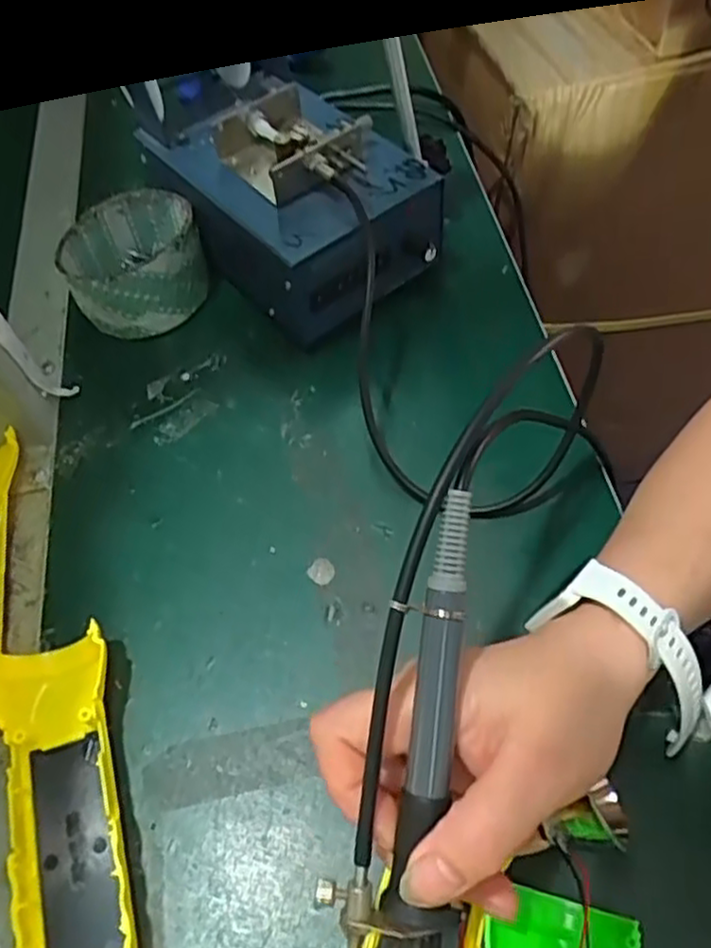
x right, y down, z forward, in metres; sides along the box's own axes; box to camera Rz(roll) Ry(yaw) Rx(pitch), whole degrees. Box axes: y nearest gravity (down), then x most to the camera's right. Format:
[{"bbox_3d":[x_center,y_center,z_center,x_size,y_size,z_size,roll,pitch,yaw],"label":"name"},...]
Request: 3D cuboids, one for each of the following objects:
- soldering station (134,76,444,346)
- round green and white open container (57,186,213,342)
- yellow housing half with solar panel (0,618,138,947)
[{"bbox_3d":[-0.035,-0.177,0.466,0.125,0.091,0.176,-33,61,-18],"label":"soldering station"},{"bbox_3d":[-0.141,-0.133,0.467,0.086,0.052,0.078,-27,59,-14],"label":"round green and white open container"},{"bbox_3d":[-0.118,0.146,0.297,0.047,0.025,0.160,-16,57,-7],"label":"yellow housing half with solar panel"}]

